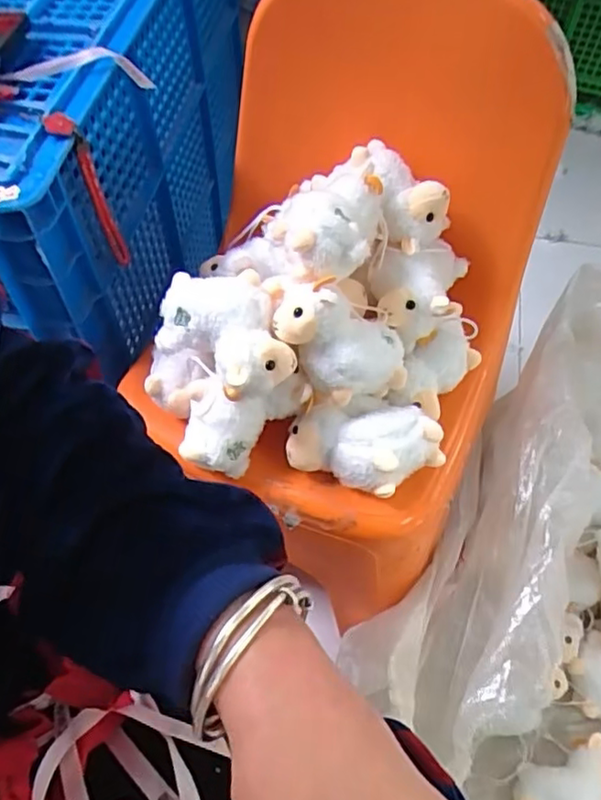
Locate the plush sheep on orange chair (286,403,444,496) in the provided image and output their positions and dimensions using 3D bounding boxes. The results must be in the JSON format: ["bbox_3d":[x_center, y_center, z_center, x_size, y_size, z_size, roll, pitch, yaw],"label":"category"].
[{"bbox_3d":[0.074,0.044,0.527,0.095,0.055,0.064,-28,62,-17],"label":"plush sheep on orange chair"}]

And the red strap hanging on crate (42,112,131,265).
[{"bbox_3d":[-0.178,-0.175,0.530,0.029,0.152,0.017,-25,61,-15],"label":"red strap hanging on crate"}]

